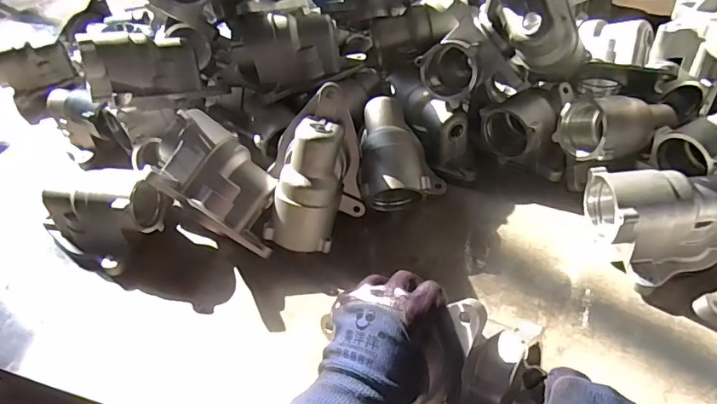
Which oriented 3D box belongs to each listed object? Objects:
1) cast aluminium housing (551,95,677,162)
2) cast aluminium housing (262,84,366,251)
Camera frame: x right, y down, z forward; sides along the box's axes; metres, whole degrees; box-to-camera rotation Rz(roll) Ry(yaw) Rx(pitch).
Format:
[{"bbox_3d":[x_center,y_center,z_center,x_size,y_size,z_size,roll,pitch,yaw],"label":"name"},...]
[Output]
[{"bbox_3d":[0.308,-0.100,0.594,0.130,0.075,0.084,-24,44,-18],"label":"cast aluminium housing"},{"bbox_3d":[-0.049,-0.040,0.583,0.120,0.182,0.086,-2,19,-16],"label":"cast aluminium housing"}]

